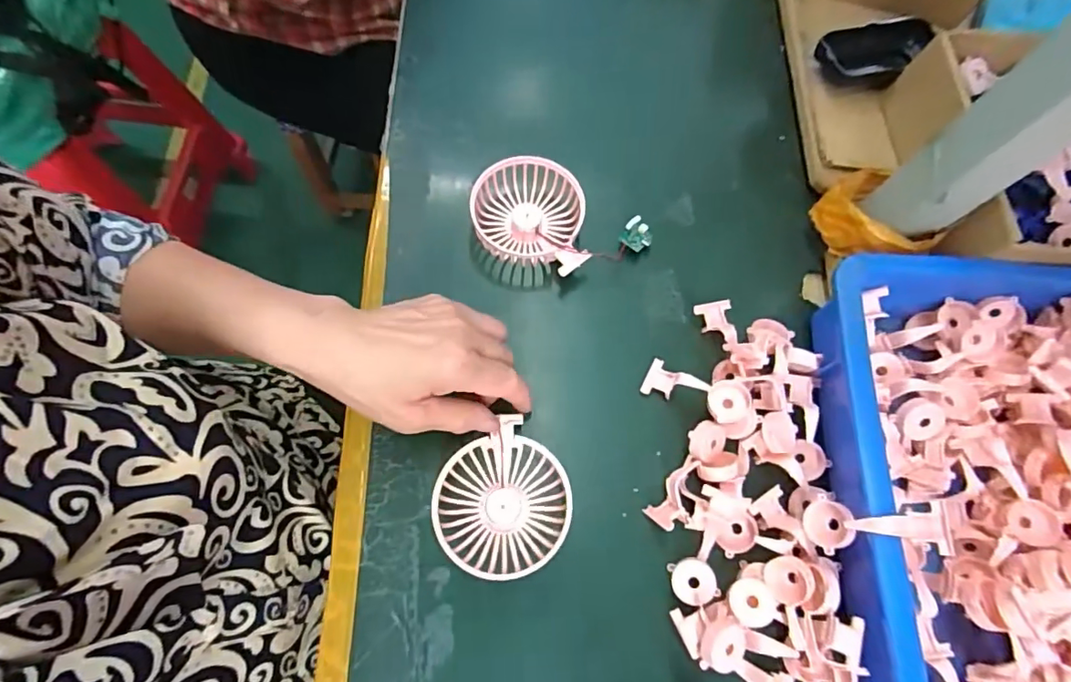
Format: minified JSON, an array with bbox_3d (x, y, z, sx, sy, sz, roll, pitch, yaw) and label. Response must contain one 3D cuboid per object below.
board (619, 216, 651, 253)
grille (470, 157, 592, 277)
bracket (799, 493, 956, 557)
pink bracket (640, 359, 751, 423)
[{"bbox_3d":[0.085,-0.088,0.445,0.024,0.018,0.028,32,74,10],"label":"board"},{"bbox_3d":[0.000,-0.104,0.440,0.098,0.036,0.085,23,71,6],"label":"grille"},{"bbox_3d":[0.201,0.111,0.322,0.075,0.019,0.031,-14,64,41],"label":"bracket"},{"bbox_3d":[0.115,0.035,0.389,0.075,0.024,0.030,15,69,34],"label":"pink bracket"}]

